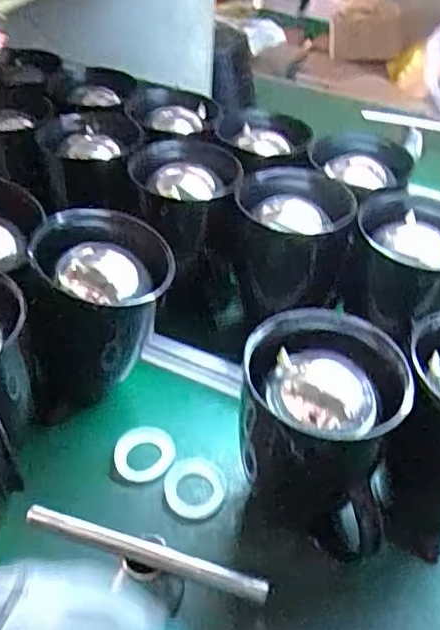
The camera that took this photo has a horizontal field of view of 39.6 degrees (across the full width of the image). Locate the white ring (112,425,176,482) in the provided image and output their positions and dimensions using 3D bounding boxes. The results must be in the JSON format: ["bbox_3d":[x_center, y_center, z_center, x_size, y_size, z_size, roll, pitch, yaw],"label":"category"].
[{"bbox_3d":[-0.075,0.141,0.624,0.056,0.019,0.060,3,41,-2],"label":"white ring"}]

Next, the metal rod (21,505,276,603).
[{"bbox_3d":[-0.062,0.189,0.487,0.201,0.012,0.016,14,42,11],"label":"metal rod"}]

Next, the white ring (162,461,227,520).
[{"bbox_3d":[-0.024,0.170,0.598,0.059,0.010,0.059,3,41,-2],"label":"white ring"}]

